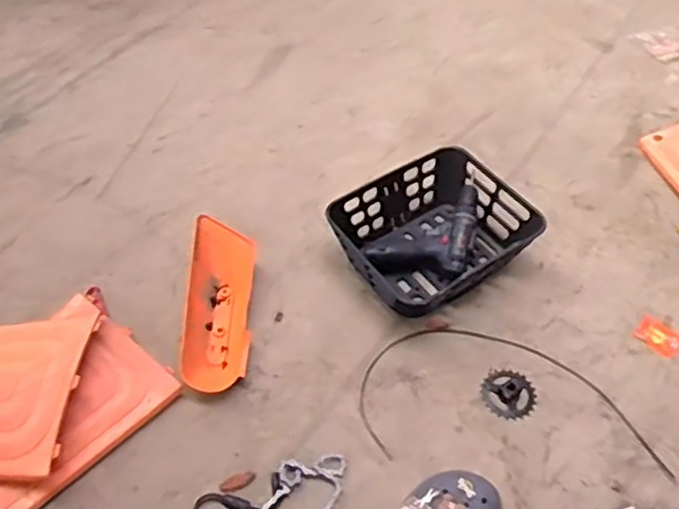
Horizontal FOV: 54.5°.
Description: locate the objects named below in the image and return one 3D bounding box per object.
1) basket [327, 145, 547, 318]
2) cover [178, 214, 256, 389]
[{"bbox_3d":[0.173,-0.038,1.194,0.320,0.122,0.271,-31,58,-22],"label":"basket"},{"bbox_3d":[-0.210,0.082,1.132,0.116,0.060,0.321,-1,52,-1],"label":"cover"}]

